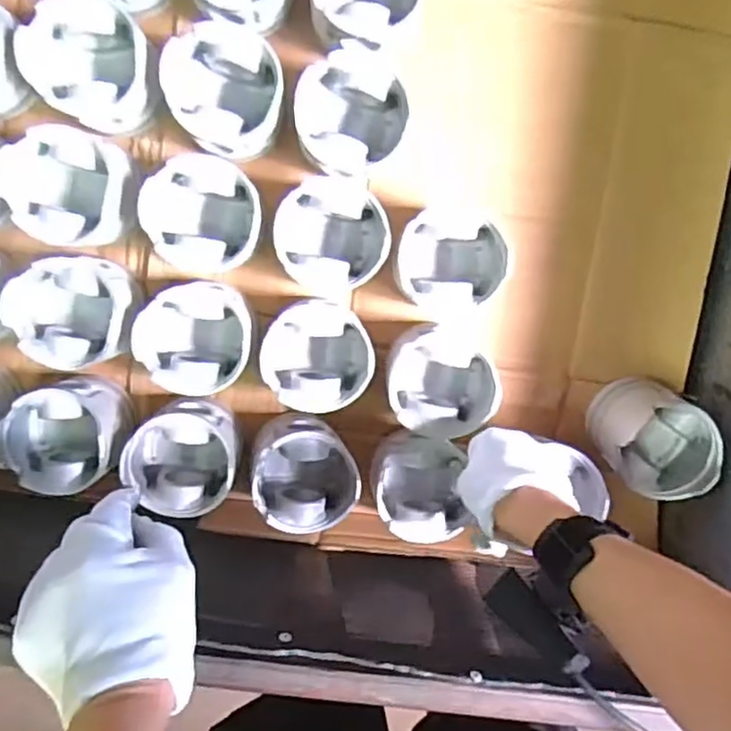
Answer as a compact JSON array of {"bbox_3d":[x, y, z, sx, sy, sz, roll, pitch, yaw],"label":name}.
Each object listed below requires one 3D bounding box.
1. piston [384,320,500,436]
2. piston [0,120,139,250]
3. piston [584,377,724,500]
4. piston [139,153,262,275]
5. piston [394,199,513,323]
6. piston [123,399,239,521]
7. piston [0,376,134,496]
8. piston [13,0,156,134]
[{"bbox_3d":[0.065,0.014,0.598,0.094,0.056,0.100,-41,99,3],"label":"piston"},{"bbox_3d":[-0.247,-0.149,0.560,0.108,0.062,0.095,10,98,-5],"label":"piston"},{"bbox_3d":[0.268,0.068,0.621,0.094,0.077,0.094,-1,99,-4],"label":"piston"},{"bbox_3d":[-0.137,-0.129,0.574,0.093,0.072,0.093,-1,99,-4],"label":"piston"},{"bbox_3d":[0.077,-0.095,0.587,0.100,0.054,0.093,-1,99,-4],"label":"piston"},{"bbox_3d":[-0.160,0.078,0.599,0.088,0.089,0.089,-1,99,-4],"label":"piston"},{"bbox_3d":[-0.267,0.062,0.602,0.095,0.082,0.092,-1,99,-4],"label":"piston"},{"bbox_3d":[-0.222,-0.248,0.550,0.101,0.070,0.096,-1,99,-4],"label":"piston"}]

